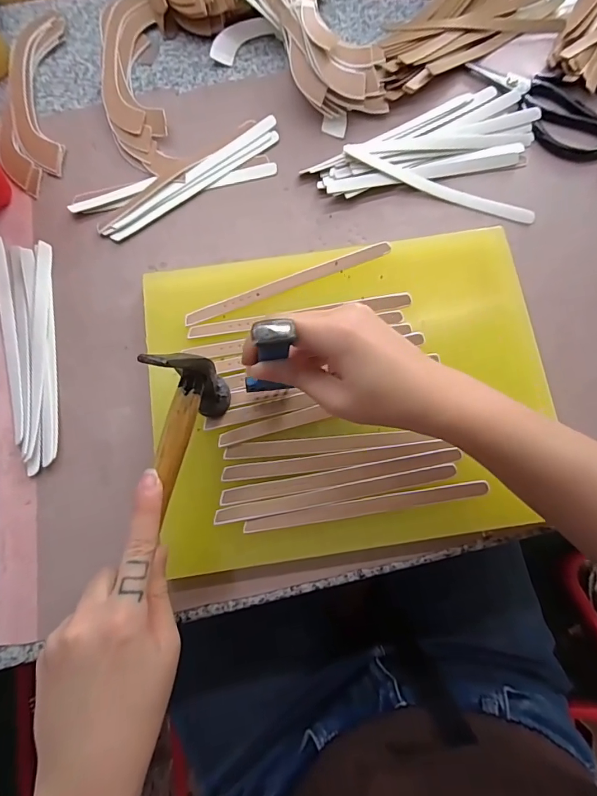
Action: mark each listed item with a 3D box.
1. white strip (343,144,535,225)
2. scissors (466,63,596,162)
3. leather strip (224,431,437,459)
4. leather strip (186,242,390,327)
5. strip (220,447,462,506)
[{"bbox_3d":[0.141,-0.212,0.424,0.198,0.027,0.012,18,78,4],"label":"white strip"},{"bbox_3d":[0.261,-0.316,0.453,0.166,0.016,0.084,31,79,6],"label":"scissors"},{"bbox_3d":[0.023,0.039,0.353,0.166,0.009,0.012,-4,78,-1],"label":"leather strip"},{"bbox_3d":[-0.009,-0.107,0.396,0.197,0.010,0.017,-21,78,-4],"label":"leather strip"},{"bbox_3d":[0.035,0.065,0.350,0.196,0.005,0.013,-10,78,-2],"label":"strip"}]

